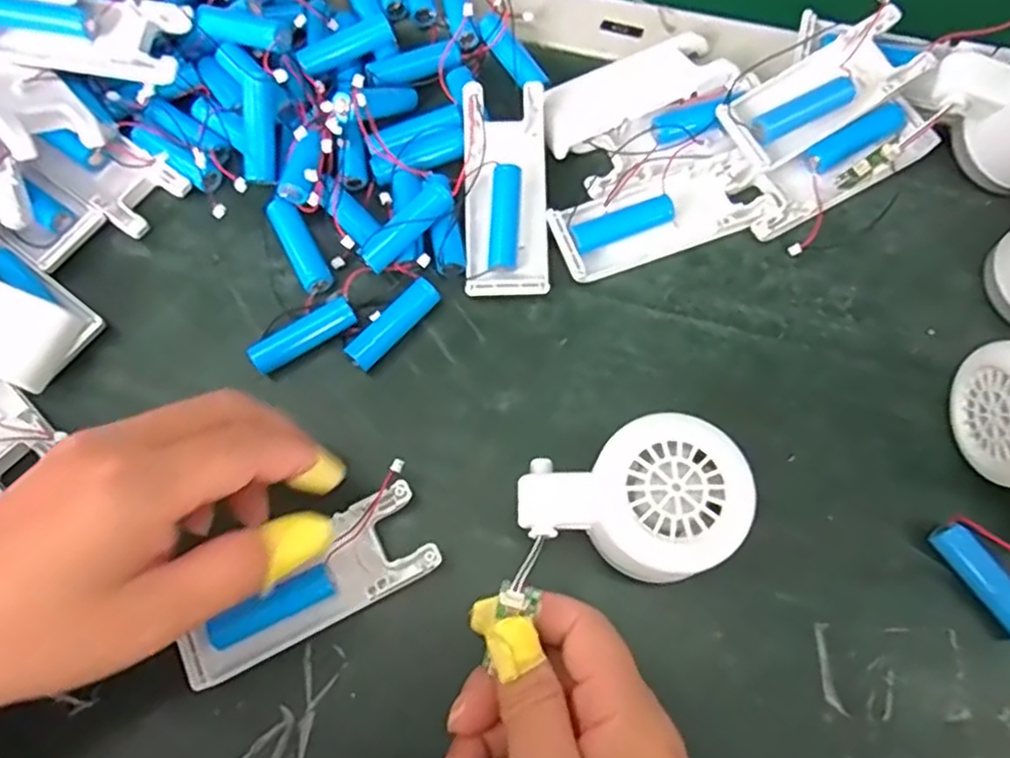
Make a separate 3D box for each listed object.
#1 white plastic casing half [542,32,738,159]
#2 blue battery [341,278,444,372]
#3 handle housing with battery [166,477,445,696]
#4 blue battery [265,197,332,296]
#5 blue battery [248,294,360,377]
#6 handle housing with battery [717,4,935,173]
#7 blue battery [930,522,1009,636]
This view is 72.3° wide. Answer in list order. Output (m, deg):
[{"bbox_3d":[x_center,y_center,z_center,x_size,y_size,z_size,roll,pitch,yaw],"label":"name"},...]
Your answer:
[{"bbox_3d":[0.064,-0.147,0.354,0.101,0.012,0.035,-24,73,-7],"label":"white plastic casing half"},{"bbox_3d":[-0.052,-0.025,0.323,0.014,0.011,0.050,40,77,13],"label":"blue battery"},{"bbox_3d":[-0.081,0.084,0.284,0.104,0.017,0.039,-27,73,-7],"label":"handle housing with battery"},{"bbox_3d":[-0.099,-0.064,0.333,0.015,0.013,0.049,-28,73,-8],"label":"blue battery"},{"bbox_3d":[-0.093,-0.020,0.319,0.049,0.013,0.012,-30,73,-8],"label":"blue battery"},{"bbox_3d":[0.157,-0.141,0.344,0.102,0.027,0.037,-31,73,-9],"label":"handle housing with battery"},{"bbox_3d":[0.193,0.081,0.277,0.012,0.016,0.050,-33,74,-9],"label":"blue battery"}]

